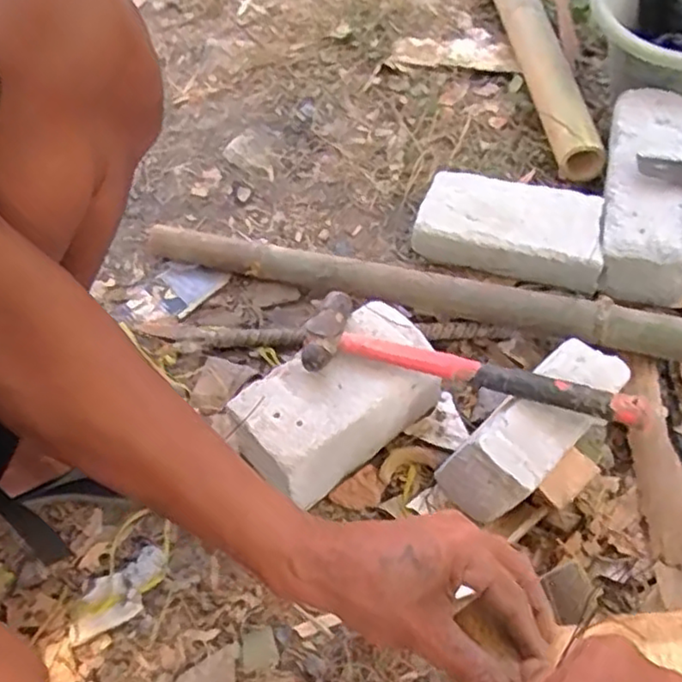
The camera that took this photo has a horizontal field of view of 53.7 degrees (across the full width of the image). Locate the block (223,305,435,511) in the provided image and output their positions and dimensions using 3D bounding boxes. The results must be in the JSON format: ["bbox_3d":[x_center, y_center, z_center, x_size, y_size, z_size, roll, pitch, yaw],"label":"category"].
[{"bbox_3d":[-0.002,0.059,0.674,0.206,0.094,0.107,-38,60,-21],"label":"block"}]

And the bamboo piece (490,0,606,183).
[{"bbox_3d":[0.278,-0.465,1.003,0.060,0.055,0.615,-6,53,-2],"label":"bamboo piece"}]

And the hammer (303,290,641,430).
[{"bbox_3d":[0.120,0.011,0.632,0.311,0.027,0.089,10,54,10],"label":"hammer"}]

